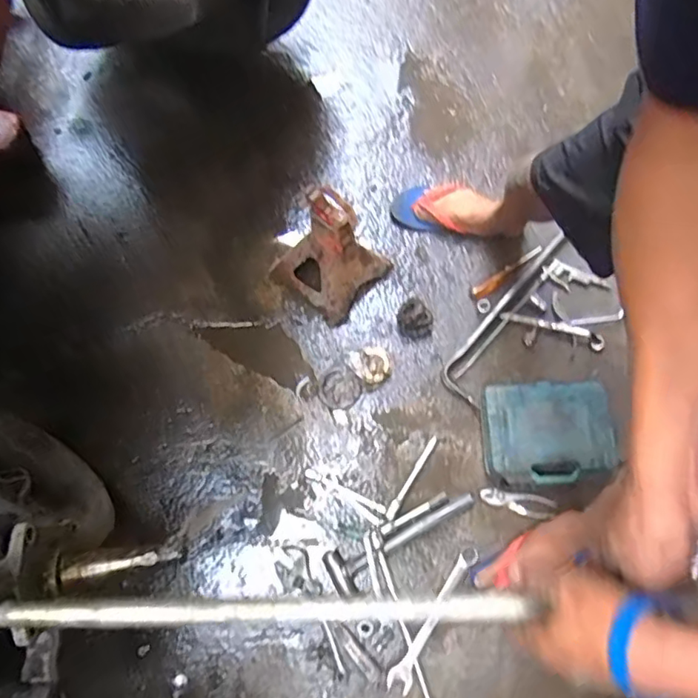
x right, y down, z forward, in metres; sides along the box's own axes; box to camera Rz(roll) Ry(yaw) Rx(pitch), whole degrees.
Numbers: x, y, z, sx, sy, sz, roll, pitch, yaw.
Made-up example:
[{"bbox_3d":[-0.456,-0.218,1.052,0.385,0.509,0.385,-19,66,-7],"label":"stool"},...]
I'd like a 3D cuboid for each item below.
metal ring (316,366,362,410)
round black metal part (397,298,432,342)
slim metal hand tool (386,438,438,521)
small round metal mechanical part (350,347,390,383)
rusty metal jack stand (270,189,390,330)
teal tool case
[{"bbox_3d":[-0.021,0.079,1.178,0.089,0.016,0.089,0,73,0],"label":"metal ring"},{"bbox_3d":[0.136,-0.062,1.181,0.077,0.072,0.068,21,74,7],"label":"round black metal part"},{"bbox_3d":[0.123,0.249,1.105,0.017,0.016,0.181,32,76,9],"label":"slim metal hand tool"},{"bbox_3d":[0.046,0.033,1.171,0.071,0.028,0.076,0,73,0],"label":"small round metal mechanical part"},{"bbox_3d":[-0.043,-0.204,1.127,0.190,0.246,0.187,38,77,11],"label":"rusty metal jack stand"},{"bbox_3d":[0.388,0.162,1.111,0.249,0.059,0.195,-5,73,-1],"label":"teal tool case"}]

